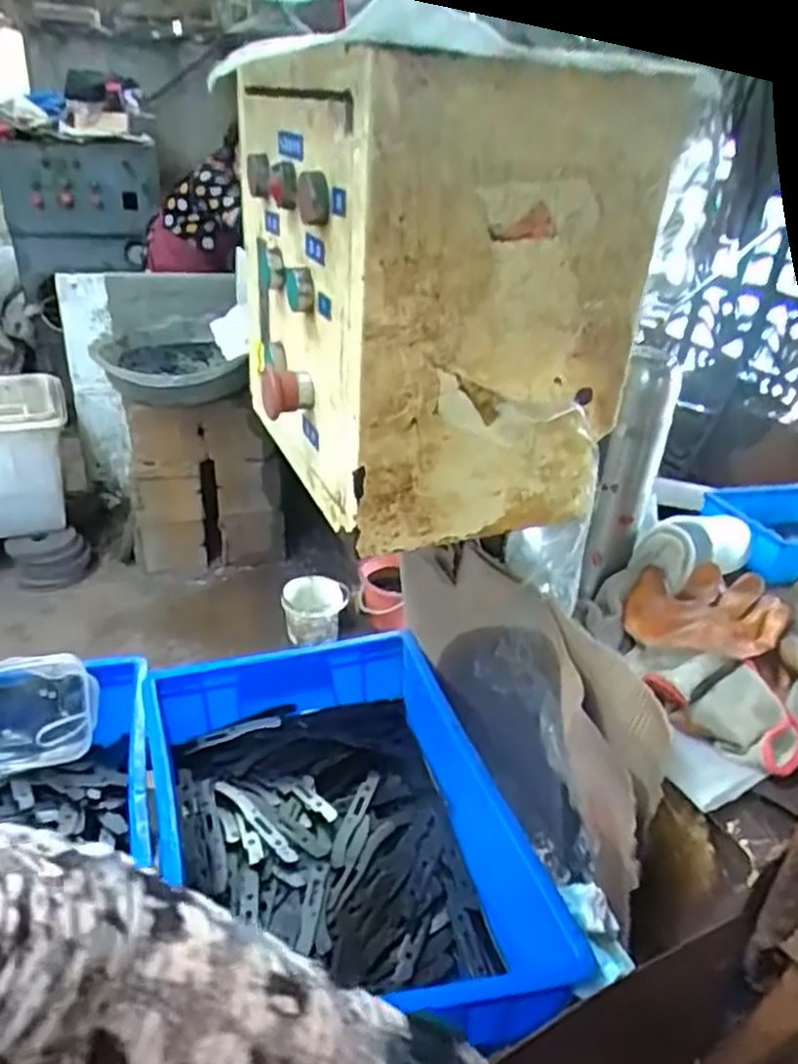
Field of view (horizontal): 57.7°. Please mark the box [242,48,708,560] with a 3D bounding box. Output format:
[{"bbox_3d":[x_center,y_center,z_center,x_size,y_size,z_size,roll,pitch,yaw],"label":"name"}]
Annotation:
[{"bbox_3d":[0.014,-0.171,0.534,0.219,0.269,0.225,-10,33,-24],"label":"box"}]

